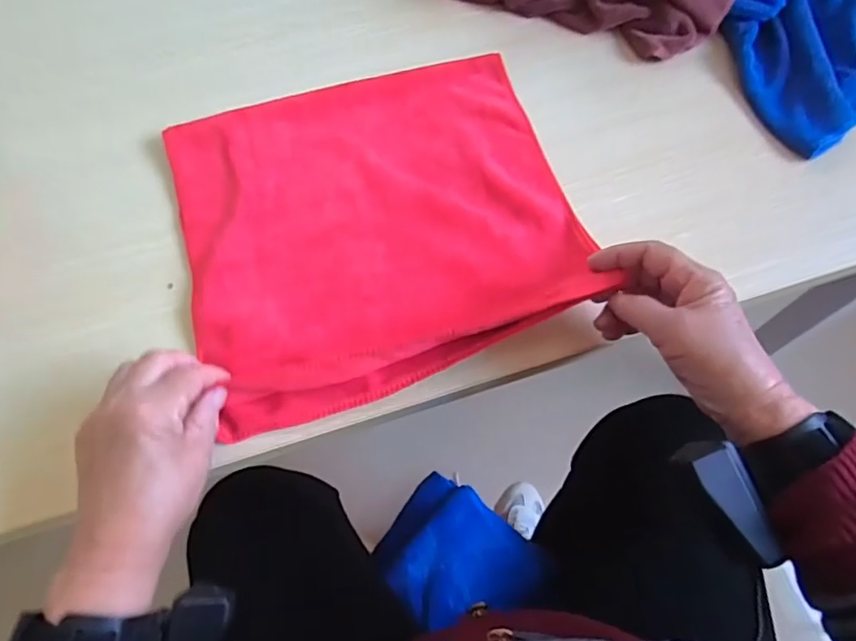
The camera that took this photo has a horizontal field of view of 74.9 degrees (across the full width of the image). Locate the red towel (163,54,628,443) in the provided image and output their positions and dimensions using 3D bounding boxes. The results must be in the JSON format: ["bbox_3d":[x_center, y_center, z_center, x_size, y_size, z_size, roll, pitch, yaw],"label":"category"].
[{"bbox_3d":[-0.044,-0.093,0.459,0.307,0.035,0.303,-17,66,-5],"label":"red towel"}]

